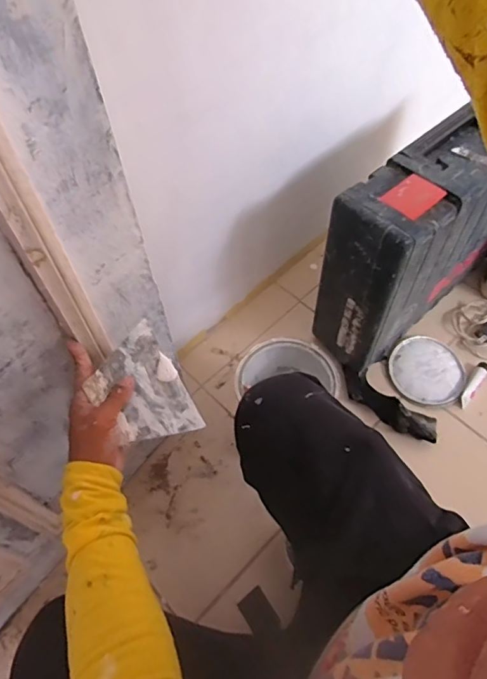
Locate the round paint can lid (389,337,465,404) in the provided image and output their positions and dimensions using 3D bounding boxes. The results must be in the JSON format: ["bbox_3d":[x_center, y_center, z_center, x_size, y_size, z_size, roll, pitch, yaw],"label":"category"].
[{"bbox_3d":[0.381,0.063,0.990,0.148,0.015,0.145,-1,58,1],"label":"round paint can lid"}]

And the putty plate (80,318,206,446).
[{"bbox_3d":[-0.118,0.062,0.562,0.093,0.007,0.135,-31,90,-20],"label":"putty plate"}]

